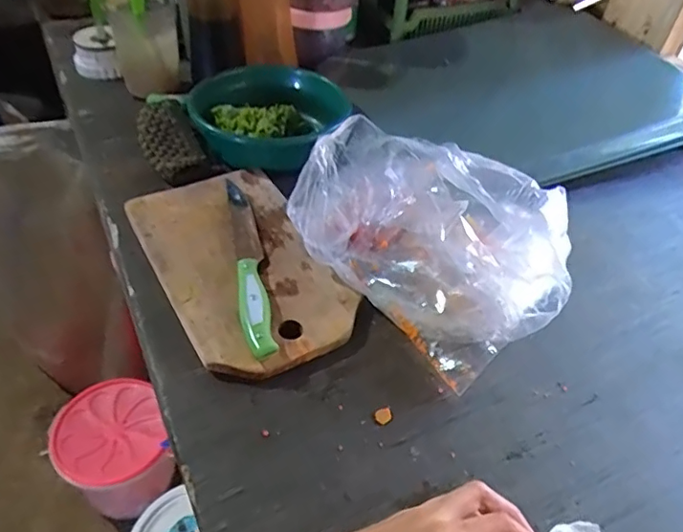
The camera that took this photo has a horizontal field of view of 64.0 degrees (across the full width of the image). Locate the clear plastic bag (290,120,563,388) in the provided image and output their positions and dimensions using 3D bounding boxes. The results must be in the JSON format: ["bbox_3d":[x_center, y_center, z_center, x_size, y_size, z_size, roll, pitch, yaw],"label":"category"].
[{"bbox_3d":[0.085,-0.026,0.510,0.250,0.112,0.173,34,50,27],"label":"clear plastic bag"}]

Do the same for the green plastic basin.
[{"bbox_3d":[-0.092,-0.193,0.688,0.172,0.059,0.185,3,44,-3],"label":"green plastic basin"}]

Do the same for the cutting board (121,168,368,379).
[{"bbox_3d":[-0.100,-0.004,0.536,0.150,0.024,0.266,-20,49,-25],"label":"cutting board"}]

